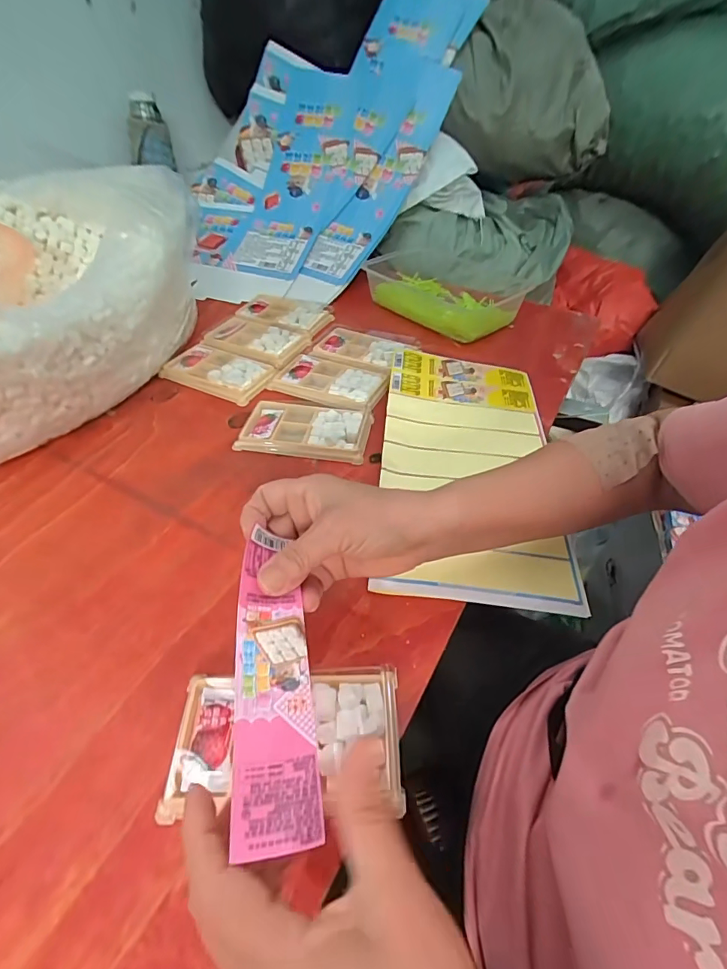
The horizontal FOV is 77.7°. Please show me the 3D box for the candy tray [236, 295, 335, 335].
[{"bbox_3d":[-0.121,-0.260,0.682,0.139,0.018,0.079,19,49,17],"label":"candy tray"}]

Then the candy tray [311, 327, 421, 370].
[{"bbox_3d":[0.001,-0.188,0.606,0.127,0.013,0.080,18,49,16],"label":"candy tray"}]

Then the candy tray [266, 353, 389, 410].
[{"bbox_3d":[-0.040,-0.129,0.557,0.135,0.012,0.080,18,49,16],"label":"candy tray"}]

